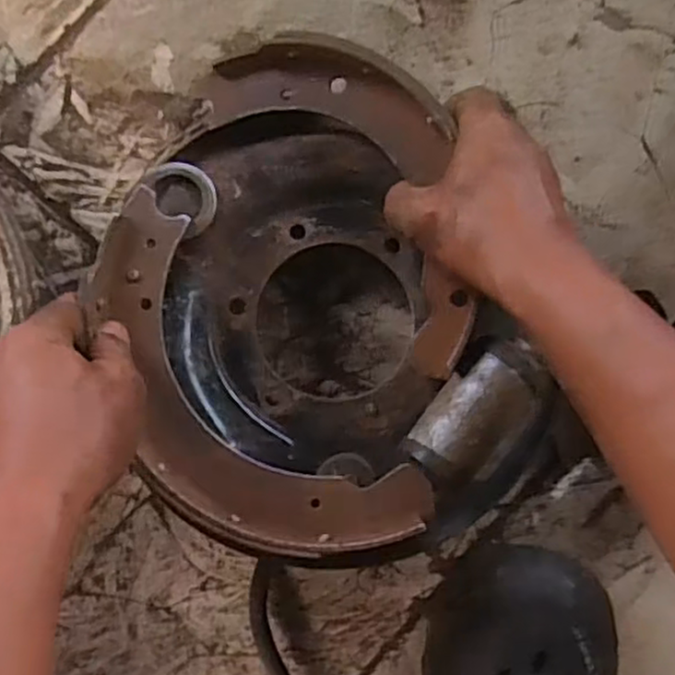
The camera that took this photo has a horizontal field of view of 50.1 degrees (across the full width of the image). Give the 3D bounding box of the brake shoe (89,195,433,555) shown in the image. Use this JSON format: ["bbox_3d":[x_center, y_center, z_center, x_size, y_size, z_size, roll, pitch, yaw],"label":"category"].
[{"bbox_3d":[-0.059,0.033,0.373,0.104,0.042,0.220,-39,95,-3],"label":"brake shoe"}]

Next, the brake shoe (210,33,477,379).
[{"bbox_3d":[0.014,-0.083,0.399,0.097,0.053,0.218,-29,82,-3],"label":"brake shoe"}]

